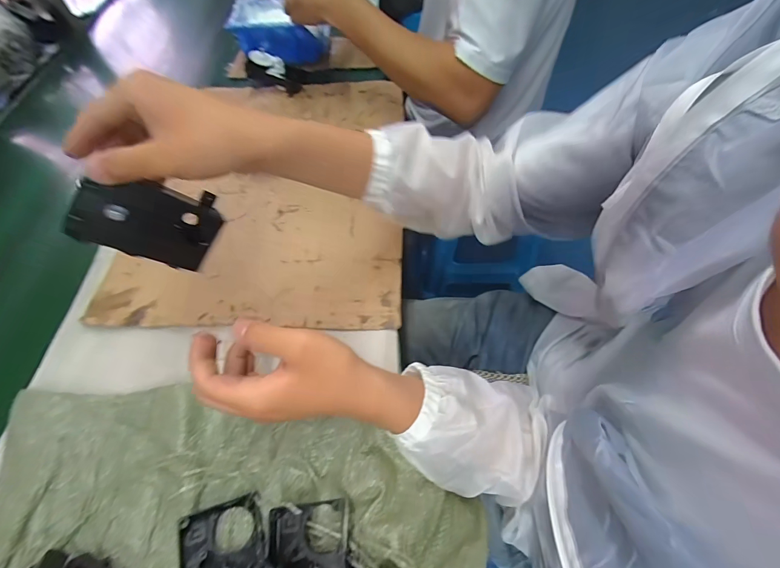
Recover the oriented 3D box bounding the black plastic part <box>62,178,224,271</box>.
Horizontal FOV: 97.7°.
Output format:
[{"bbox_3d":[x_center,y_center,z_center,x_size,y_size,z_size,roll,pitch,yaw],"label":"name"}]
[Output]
[{"bbox_3d":[-0.206,-0.057,0.295,0.016,0.100,0.070,37,101,39],"label":"black plastic part"}]

